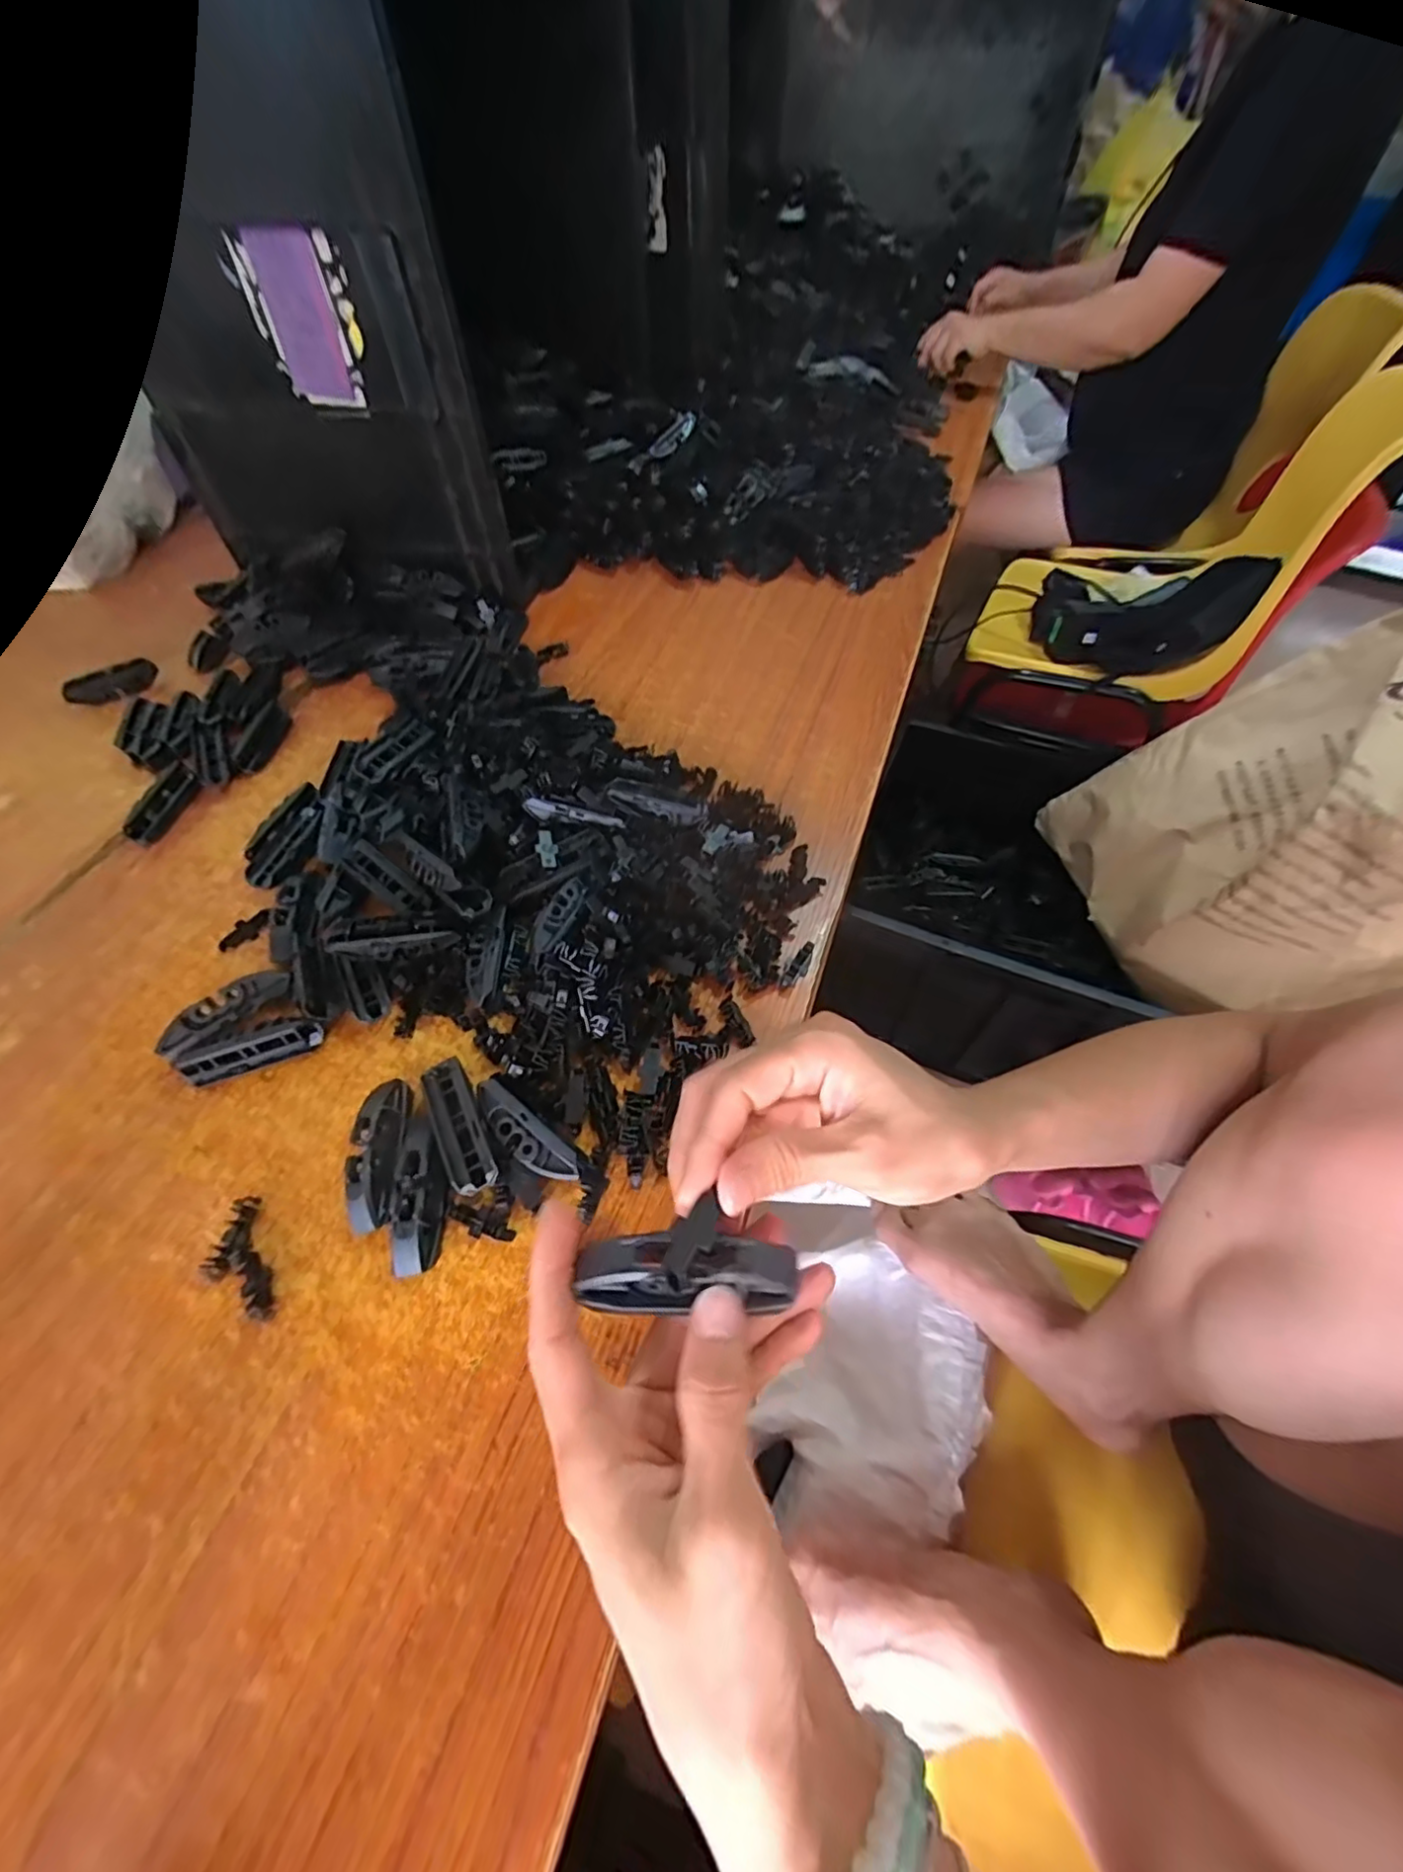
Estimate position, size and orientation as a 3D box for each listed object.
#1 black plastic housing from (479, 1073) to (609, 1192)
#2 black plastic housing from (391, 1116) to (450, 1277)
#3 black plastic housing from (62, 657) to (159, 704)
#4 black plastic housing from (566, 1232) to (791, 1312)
[{"bbox_3d":[-0.083,0.098,0.303,0.077,0.011,0.021,34,62,22],"label":"black plastic housing"},{"bbox_3d":[-0.133,0.122,0.298,0.021,0.018,0.071,-8,55,-4],"label":"black plastic housing"},{"bbox_3d":[-0.519,-0.223,0.543,0.069,0.016,0.026,-24,58,-15],"label":"black plastic housing"},{"bbox_3d":[-0.005,0.107,0.198,0.070,0.019,0.022,-2,55,1],"label":"black plastic housing"}]

